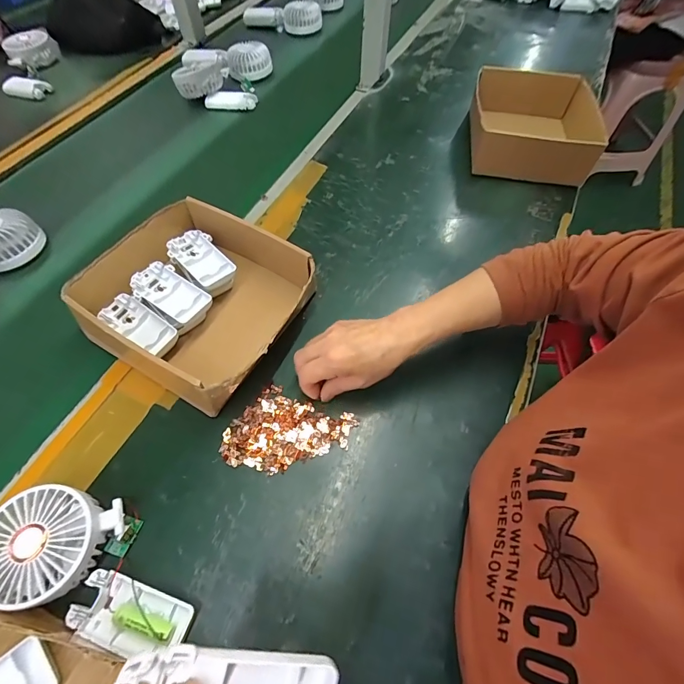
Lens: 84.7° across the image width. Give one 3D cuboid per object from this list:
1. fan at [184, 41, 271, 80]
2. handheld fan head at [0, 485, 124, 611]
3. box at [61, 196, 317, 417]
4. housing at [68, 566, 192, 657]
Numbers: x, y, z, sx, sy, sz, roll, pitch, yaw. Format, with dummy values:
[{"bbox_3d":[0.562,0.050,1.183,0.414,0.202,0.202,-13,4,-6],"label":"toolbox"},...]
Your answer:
[{"bbox_3d":[-0.237,-0.570,0.748,0.185,0.042,0.070,20,62,9],"label":"fan"},{"bbox_3d":[-0.244,0.171,0.317,0.098,0.041,0.087,11,61,4],"label":"handheld fan head"},{"bbox_3d":[-0.170,-0.054,0.434,0.200,0.070,0.196,27,63,13],"label":"box"},{"bbox_3d":[-0.172,0.224,0.306,0.096,0.018,0.045,16,61,7],"label":"housing"}]

